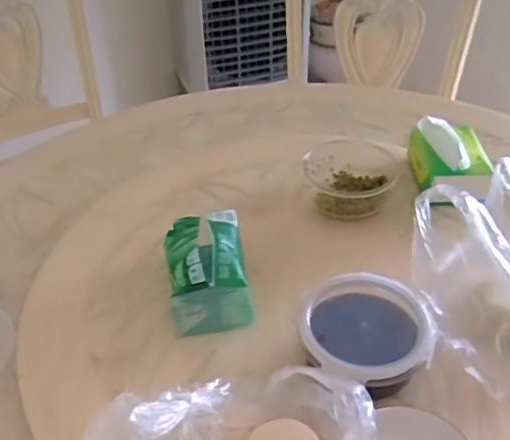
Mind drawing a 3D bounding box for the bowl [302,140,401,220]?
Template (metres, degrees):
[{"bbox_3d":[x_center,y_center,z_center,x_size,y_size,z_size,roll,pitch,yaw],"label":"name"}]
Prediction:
[{"bbox_3d":[0.144,-0.064,0.926,0.136,0.050,0.141,-1,41,1],"label":"bowl"}]

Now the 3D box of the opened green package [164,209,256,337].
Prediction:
[{"bbox_3d":[-0.059,0.058,0.773,0.103,0.079,0.147,-8,41,-8],"label":"opened green package"}]

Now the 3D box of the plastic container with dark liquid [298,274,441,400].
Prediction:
[{"bbox_3d":[0.122,0.131,0.681,0.146,0.058,0.143,0,41,1],"label":"plastic container with dark liquid"}]

